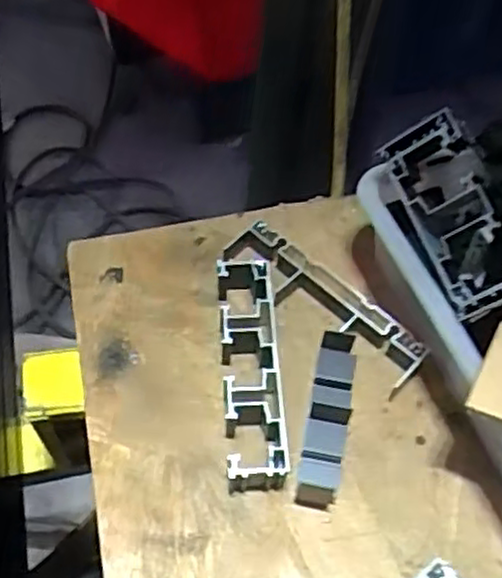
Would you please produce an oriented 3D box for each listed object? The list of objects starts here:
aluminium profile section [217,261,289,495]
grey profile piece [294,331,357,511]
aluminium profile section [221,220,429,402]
[{"bbox_3d":[0.000,0.047,0.428,0.033,0.031,0.136,-2,61,-4],"label":"aluminium profile section"},{"bbox_3d":[0.044,0.075,0.416,0.022,0.027,0.094,11,61,4],"label":"grey profile piece"},{"bbox_3d":[0.044,0.009,0.457,0.141,0.021,0.036,38,66,18],"label":"aluminium profile section"}]

